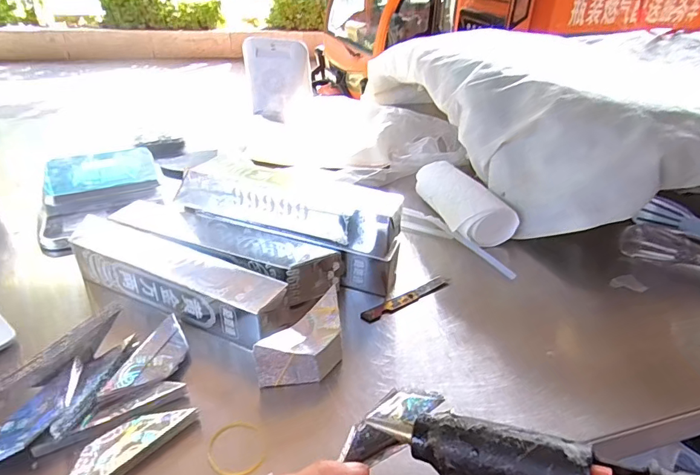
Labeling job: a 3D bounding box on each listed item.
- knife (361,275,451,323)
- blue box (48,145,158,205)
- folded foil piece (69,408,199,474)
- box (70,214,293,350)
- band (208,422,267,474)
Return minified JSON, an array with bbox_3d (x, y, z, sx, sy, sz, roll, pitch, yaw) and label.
[{"bbox_3d":[0.054,0.057,0.419,0.104,0.006,0.012,-20,40,-31],"label":"knife"},{"bbox_3d":[-0.297,-0.078,0.540,0.116,0.014,0.100,-14,37,-25],"label":"blue box"},{"bbox_3d":[-0.140,0.128,0.273,0.032,0.011,0.085,26,38,32],"label":"folded foil piece"},{"bbox_3d":[-0.151,0.034,0.387,0.212,0.041,0.049,16,35,18],"label":"box"},{"bbox_3d":[-0.071,0.132,0.283,0.035,0.004,0.036,6,30,-3],"label":"band"}]

